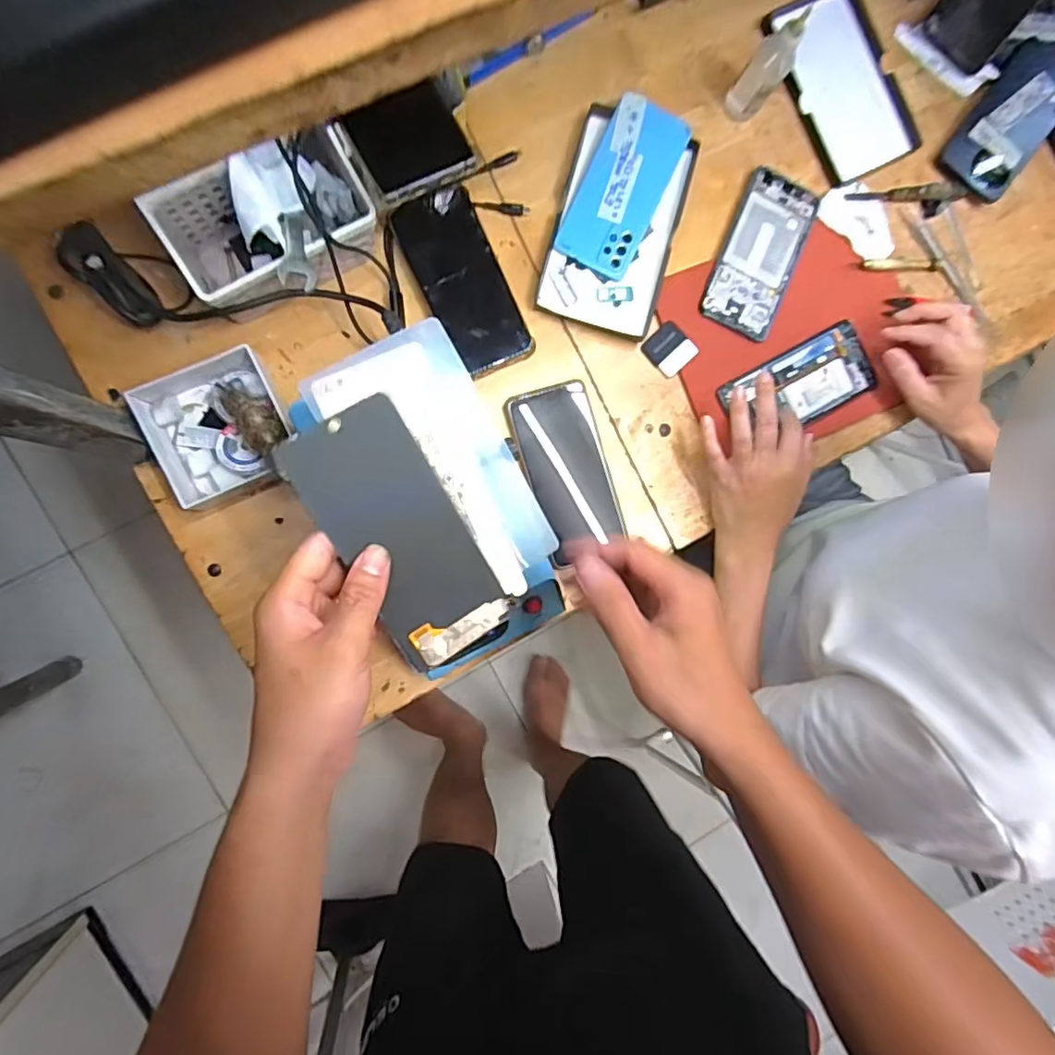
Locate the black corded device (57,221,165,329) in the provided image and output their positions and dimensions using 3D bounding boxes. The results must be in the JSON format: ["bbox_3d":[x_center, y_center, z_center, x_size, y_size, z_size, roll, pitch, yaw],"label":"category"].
[{"bbox_3d":[-0.346,-0.206,0.488,0.037,0.048,0.090,-41,96,-6],"label":"black corded device"}]

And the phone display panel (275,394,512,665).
[{"bbox_3d":[-0.074,0.005,0.352,0.070,0.011,0.157,-34,107,-7],"label":"phone display panel"}]

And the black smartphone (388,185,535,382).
[{"bbox_3d":[-0.057,-0.220,0.531,0.072,0.011,0.160,-25,95,-7],"label":"black smartphone"}]

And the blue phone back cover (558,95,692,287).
[{"bbox_3d":[0.091,-0.318,0.549,0.075,0.007,0.156,24,94,-10],"label":"blue phone back cover"}]

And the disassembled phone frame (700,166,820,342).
[{"bbox_3d":[0.228,-0.270,0.573,0.075,0.006,0.159,21,88,-8],"label":"disassembled phone frame"}]

